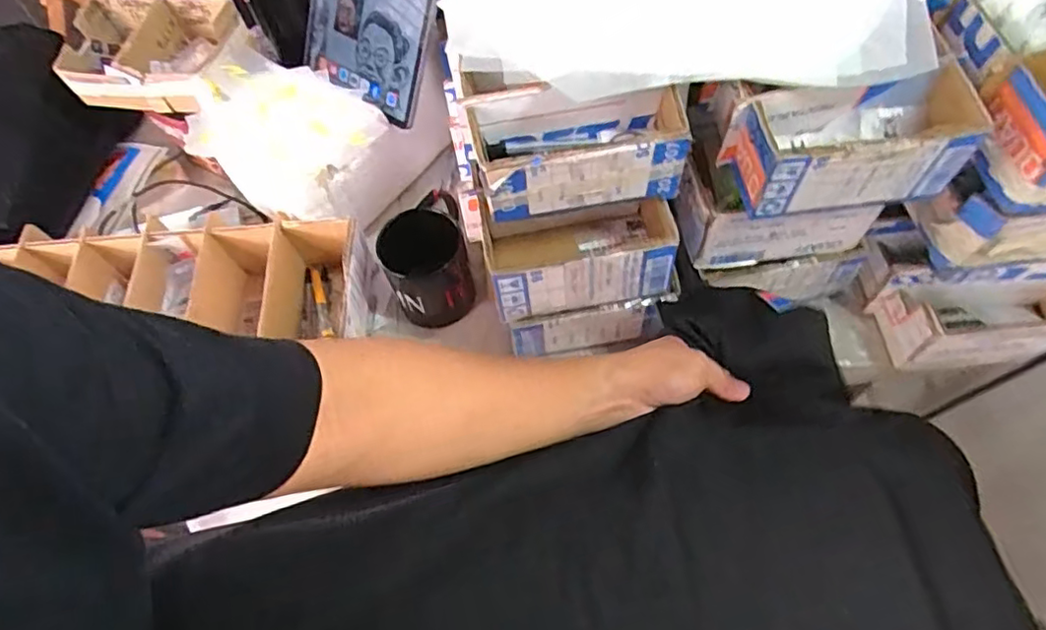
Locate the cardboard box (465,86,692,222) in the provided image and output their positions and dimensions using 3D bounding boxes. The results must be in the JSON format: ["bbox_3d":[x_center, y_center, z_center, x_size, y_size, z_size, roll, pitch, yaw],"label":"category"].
[{"bbox_3d":[0.041,-0.125,0.487,0.156,0.072,0.078,-11,60,-3],"label":"cardboard box"}]

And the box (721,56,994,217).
[{"bbox_3d":[0.240,-0.127,0.470,0.156,0.071,0.074,-12,60,-3],"label":"box"}]

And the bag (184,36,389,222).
[{"bbox_3d":[-0.260,-0.187,0.677,0.216,0.099,0.159,36,69,21],"label":"bag"}]

